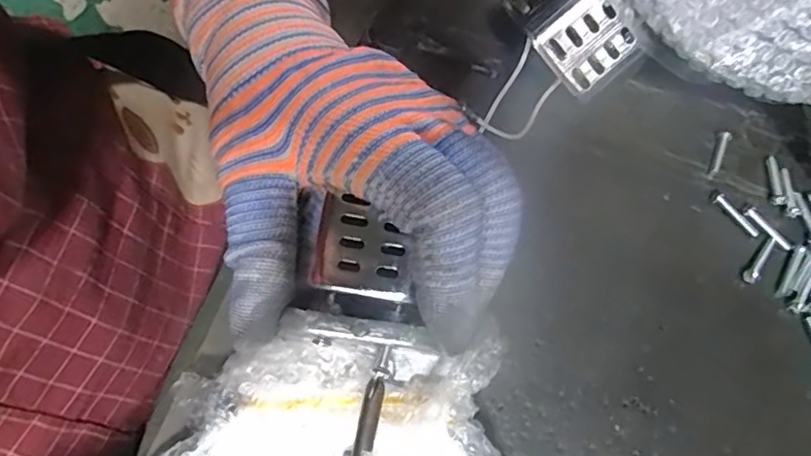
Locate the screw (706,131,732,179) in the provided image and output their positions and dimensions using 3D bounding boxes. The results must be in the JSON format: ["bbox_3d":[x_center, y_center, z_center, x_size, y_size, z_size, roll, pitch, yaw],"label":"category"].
[{"bbox_3d":[0.138,-0.032,0.250,0.005,0.004,0.024,24,70,7],"label":"screw"}]

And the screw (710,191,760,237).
[{"bbox_3d":[0.138,-0.006,0.238,0.004,0.005,0.024,-37,74,-15],"label":"screw"}]

